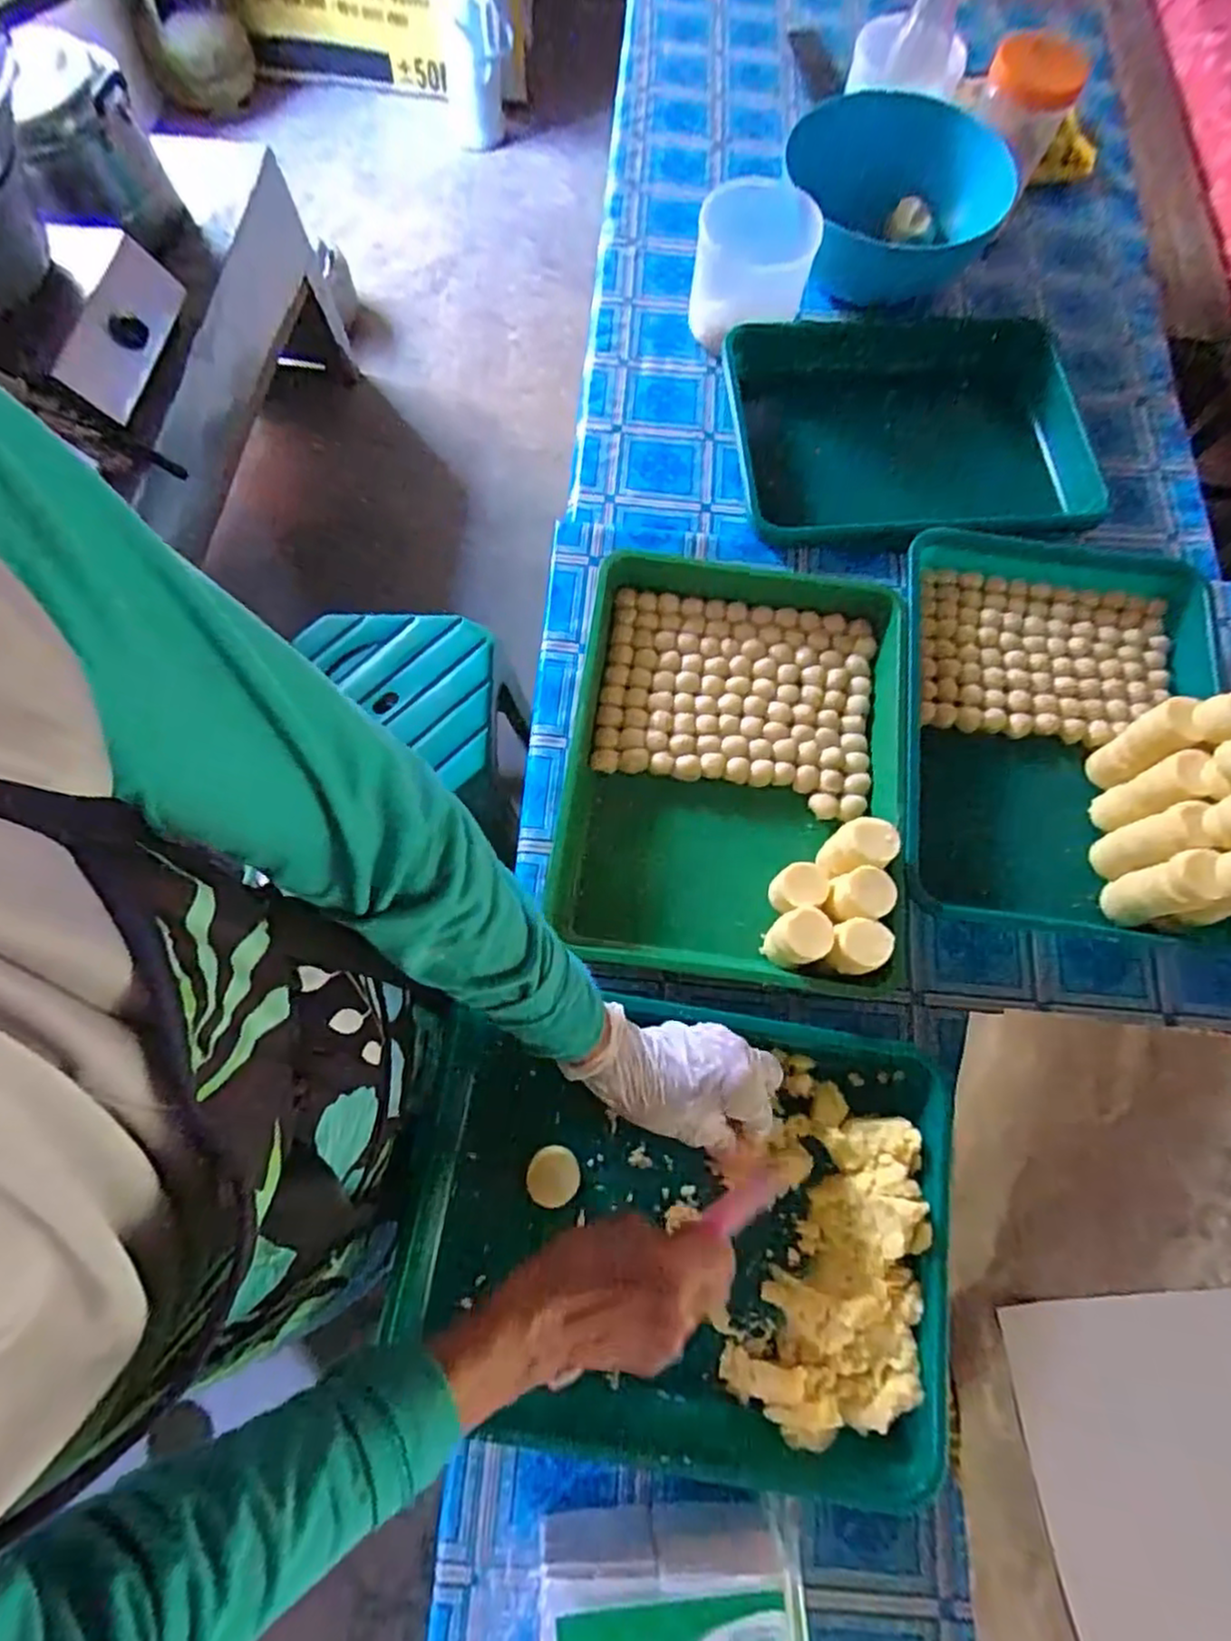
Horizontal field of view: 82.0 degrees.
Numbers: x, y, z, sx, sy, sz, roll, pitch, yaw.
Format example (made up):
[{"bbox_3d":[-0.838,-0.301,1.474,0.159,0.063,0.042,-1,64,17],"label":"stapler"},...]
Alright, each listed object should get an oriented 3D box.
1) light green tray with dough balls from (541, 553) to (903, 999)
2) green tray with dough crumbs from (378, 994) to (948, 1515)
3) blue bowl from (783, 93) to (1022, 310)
[{"bbox_3d":[0.099,-0.051,0.587,0.275,0.077,0.358,9,72,1],"label":"light green tray with dough balls"},{"bbox_3d":[0.040,0.275,0.487,0.365,0.049,0.275,9,72,1],"label":"green tray with dough crumbs"},{"bbox_3d":[0.301,-0.679,0.789,0.212,0.110,0.228,1,72,-2],"label":"blue bowl"}]

